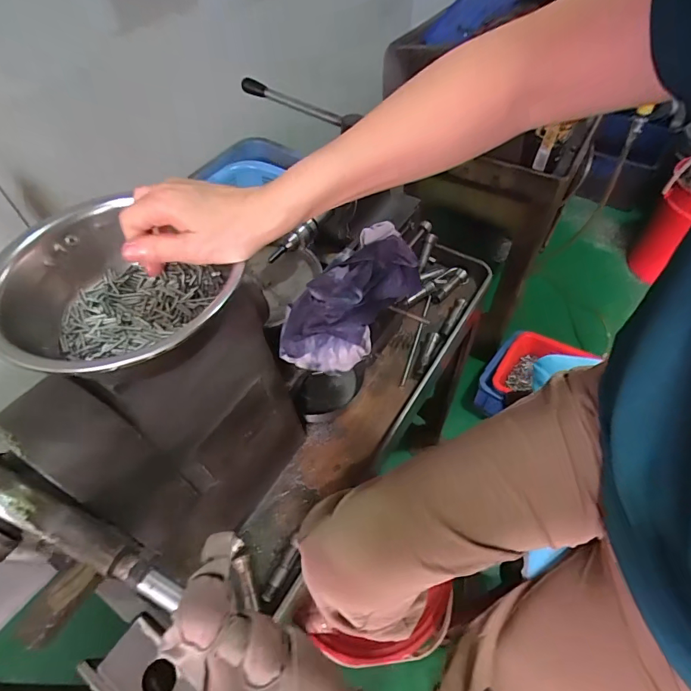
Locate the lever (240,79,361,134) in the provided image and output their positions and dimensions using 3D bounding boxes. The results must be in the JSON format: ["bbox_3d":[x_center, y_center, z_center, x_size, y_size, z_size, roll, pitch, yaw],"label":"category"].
[{"bbox_3d":[-0.066,-0.330,0.581,0.192,0.021,0.022,31,60,22],"label":"lever"}]

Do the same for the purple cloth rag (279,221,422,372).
[{"bbox_3d":[0.005,-0.055,0.442,0.094,0.080,0.183,36,79,24],"label":"purple cloth rag"}]

